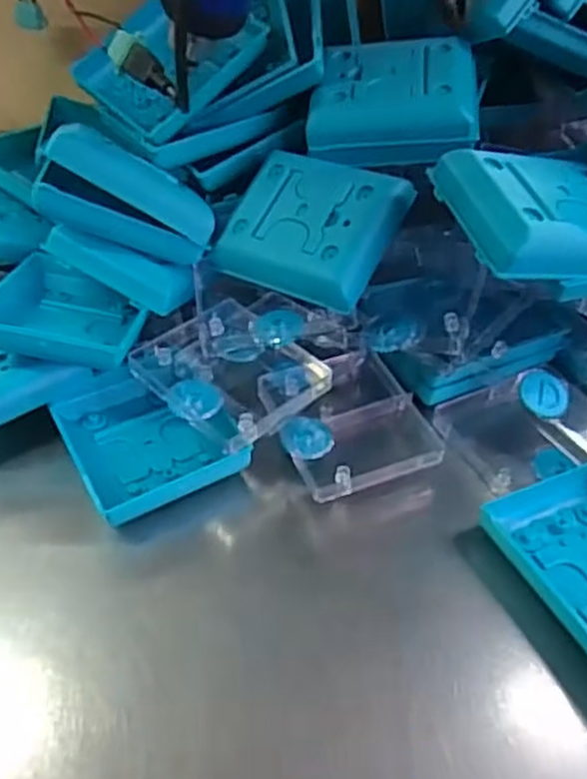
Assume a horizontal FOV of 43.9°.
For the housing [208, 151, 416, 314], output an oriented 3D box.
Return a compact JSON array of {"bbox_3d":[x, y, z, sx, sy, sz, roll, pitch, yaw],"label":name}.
[{"bbox_3d":[0.010,-0.105,0.459,0.106,0.020,0.091,22,79,24],"label":"housing"}]

